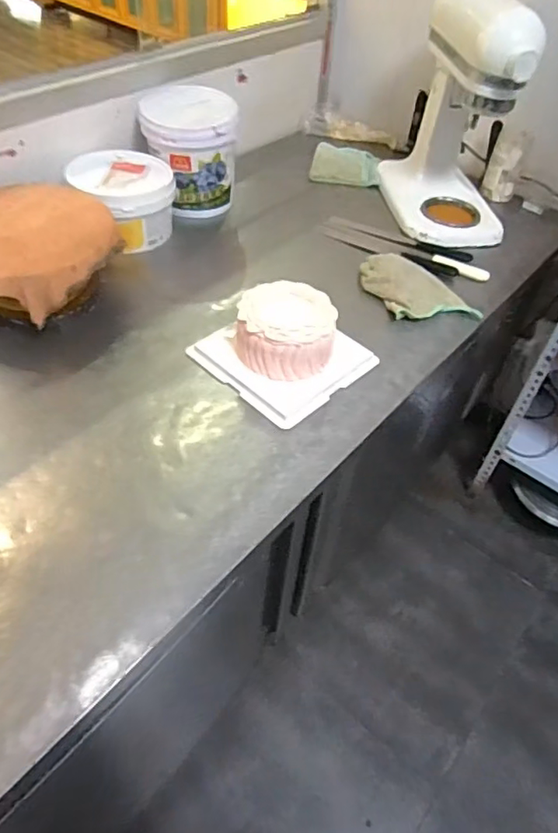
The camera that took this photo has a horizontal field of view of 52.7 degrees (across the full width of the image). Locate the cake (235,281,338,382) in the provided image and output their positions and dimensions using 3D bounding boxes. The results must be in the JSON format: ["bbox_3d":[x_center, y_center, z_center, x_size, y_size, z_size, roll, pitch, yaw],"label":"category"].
[{"bbox_3d":[0.009,-0.134,0.910,0.161,0.096,0.154,4,48,-1],"label":"cake"}]

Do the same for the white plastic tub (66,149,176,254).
[{"bbox_3d":[-0.312,-0.434,1.126,0.183,0.120,0.188,2,48,-3],"label":"white plastic tub"}]

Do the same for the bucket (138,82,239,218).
[{"bbox_3d":[-0.185,-0.554,1.191,0.179,0.204,0.169,-9,50,-13],"label":"bucket"}]

